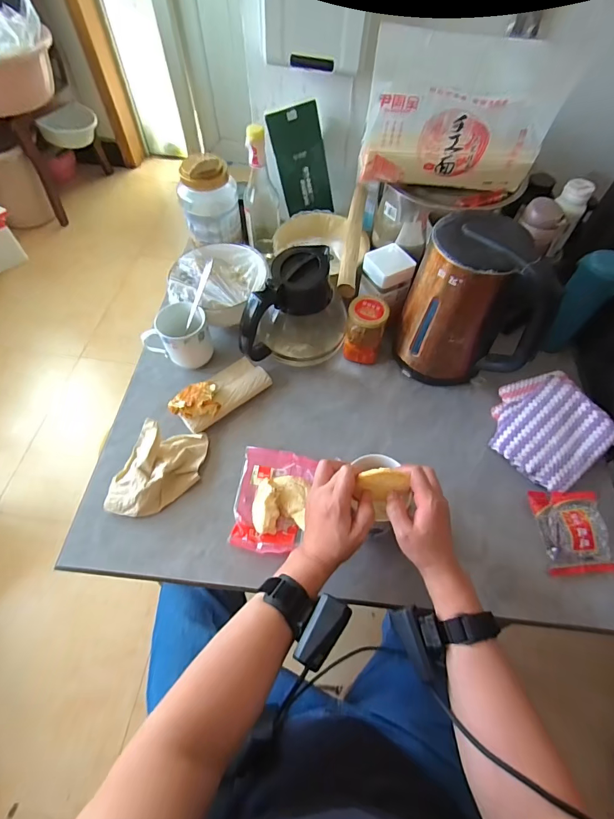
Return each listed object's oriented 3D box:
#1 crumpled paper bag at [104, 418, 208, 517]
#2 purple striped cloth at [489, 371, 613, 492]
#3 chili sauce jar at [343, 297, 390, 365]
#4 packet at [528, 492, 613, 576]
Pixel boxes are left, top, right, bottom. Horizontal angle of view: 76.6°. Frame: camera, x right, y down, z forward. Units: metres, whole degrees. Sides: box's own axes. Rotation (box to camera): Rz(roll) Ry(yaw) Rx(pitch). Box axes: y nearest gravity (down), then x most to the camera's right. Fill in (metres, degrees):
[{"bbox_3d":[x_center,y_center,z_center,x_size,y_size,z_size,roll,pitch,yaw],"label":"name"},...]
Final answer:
[{"bbox_3d":[-0.214,0.088,0.563,0.094,0.038,0.144,19,61,10],"label":"crumpled paper bag"},{"bbox_3d":[0.367,0.026,0.597,0.157,0.031,0.161,-38,64,-4],"label":"purple striped cloth"},{"bbox_3d":[0.097,-0.133,0.656,0.061,0.100,0.062,0,60,-1],"label":"chili sauce jar"},{"bbox_3d":[0.364,0.167,0.534,0.083,0.033,0.106,-2,60,-2],"label":"packet"}]

